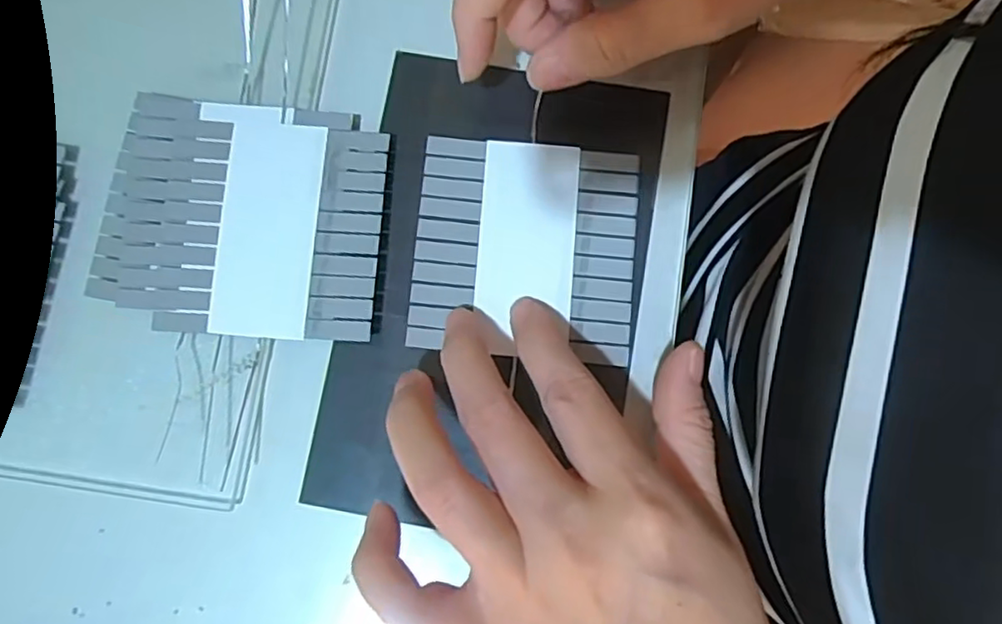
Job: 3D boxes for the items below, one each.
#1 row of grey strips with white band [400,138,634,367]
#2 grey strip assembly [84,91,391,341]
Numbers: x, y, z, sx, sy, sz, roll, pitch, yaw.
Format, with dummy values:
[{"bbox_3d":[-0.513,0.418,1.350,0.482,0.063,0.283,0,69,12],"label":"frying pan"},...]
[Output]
[{"bbox_3d":[0.009,-0.024,0.235,0.079,0.004,0.077,5,80,2],"label":"row of grey strips with white band"},{"bbox_3d":[-0.094,-0.035,0.236,0.100,0.008,0.085,3,82,2],"label":"grey strip assembly"}]

